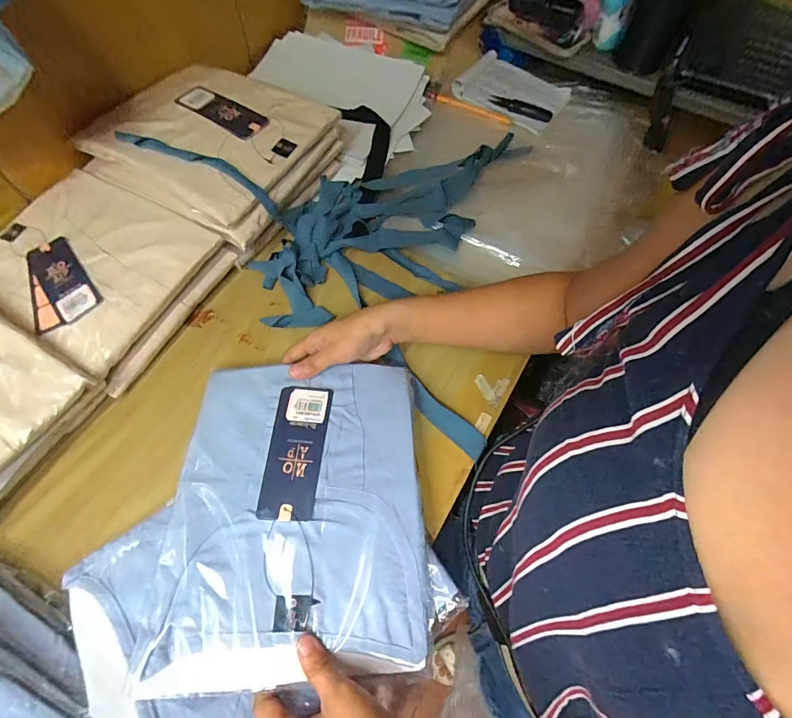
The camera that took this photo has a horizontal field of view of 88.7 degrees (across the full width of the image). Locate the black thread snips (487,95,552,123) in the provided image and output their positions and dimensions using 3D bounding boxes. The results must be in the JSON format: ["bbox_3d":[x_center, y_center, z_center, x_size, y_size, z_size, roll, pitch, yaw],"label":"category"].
[{"bbox_3d":[0.191,-0.388,0.624,0.099,0.006,0.027,26,65,11],"label":"black thread snips"}]

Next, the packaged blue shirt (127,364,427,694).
[{"bbox_3d":[-0.080,0.118,0.344,0.204,0.021,0.248,0,63,-2],"label":"packaged blue shirt"}]

